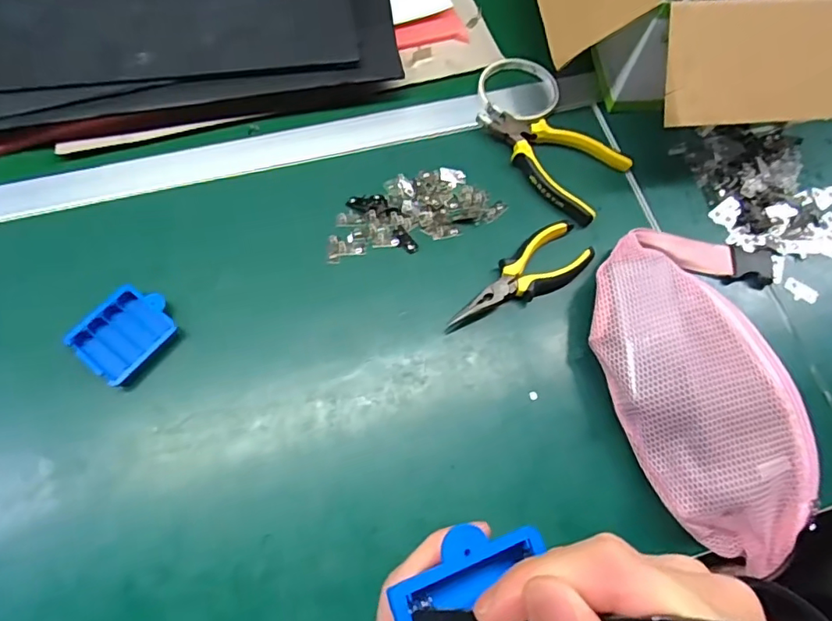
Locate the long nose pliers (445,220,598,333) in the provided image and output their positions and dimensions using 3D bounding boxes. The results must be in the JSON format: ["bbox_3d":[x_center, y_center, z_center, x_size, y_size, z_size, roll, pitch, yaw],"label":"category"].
[{"bbox_3d":[0.101,-0.027,0.514,0.153,0.023,0.055,-38,74,-16],"label":"long nose pliers"}]

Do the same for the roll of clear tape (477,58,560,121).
[{"bbox_3d":[0.113,-0.244,0.601,0.085,0.012,0.087,1,67,-2],"label":"roll of clear tape"}]

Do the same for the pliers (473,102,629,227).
[{"bbox_3d":[0.131,-0.160,0.564,0.154,0.021,0.090,31,70,10],"label":"pliers"}]

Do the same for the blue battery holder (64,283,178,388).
[{"bbox_3d":[-0.247,0.020,0.471,0.063,0.019,0.077,36,71,12],"label":"blue battery holder"}]

